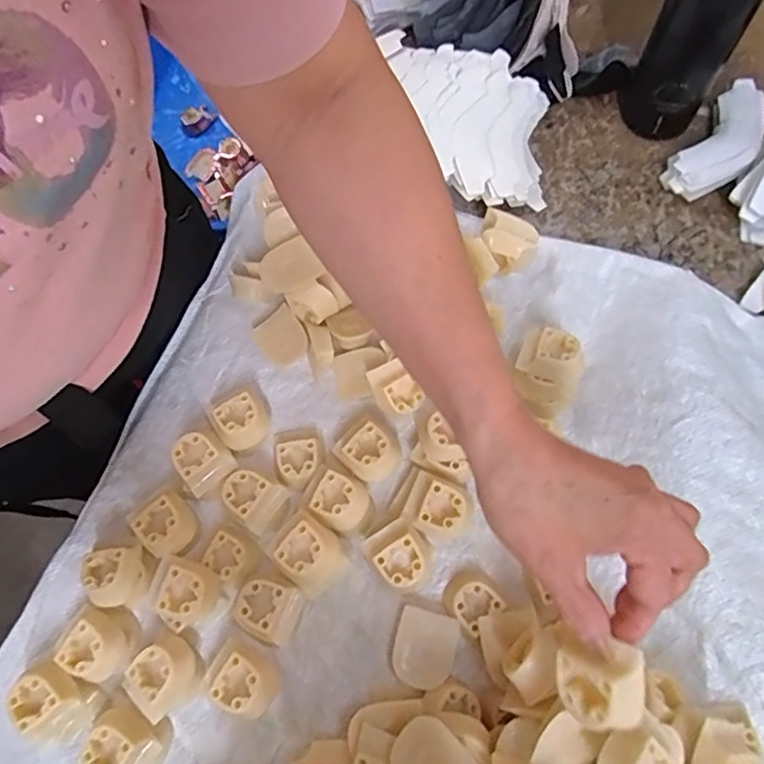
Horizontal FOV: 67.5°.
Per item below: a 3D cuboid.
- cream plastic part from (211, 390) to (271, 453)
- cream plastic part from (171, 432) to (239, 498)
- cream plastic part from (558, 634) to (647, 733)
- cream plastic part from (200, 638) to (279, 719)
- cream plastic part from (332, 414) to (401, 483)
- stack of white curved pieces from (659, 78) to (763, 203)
[{"bbox_3d":[-0.108,0.032,0.441,0.038,0.033,0.036,-43,72,-10],"label":"cream plastic part"},{"bbox_3d":[-0.134,0.060,0.434,0.038,0.032,0.041,-32,71,-7],"label":"cream plastic part"},{"bbox_3d":[0.102,0.138,0.264,0.023,0.035,0.037,-5,98,-40],"label":"cream plastic part"},{"bbox_3d":[-0.092,0.195,0.375,0.047,0.024,0.033,29,76,10],"label":"cream plastic part"},{"bbox_3d":[-0.010,0.052,0.425,0.036,0.029,0.047,-40,75,-10],"label":"cream plastic part"},{"bbox_3d":[0.296,-0.206,0.498,0.053,0.035,0.123,37,77,16],"label":"stack of white curved pieces"}]

